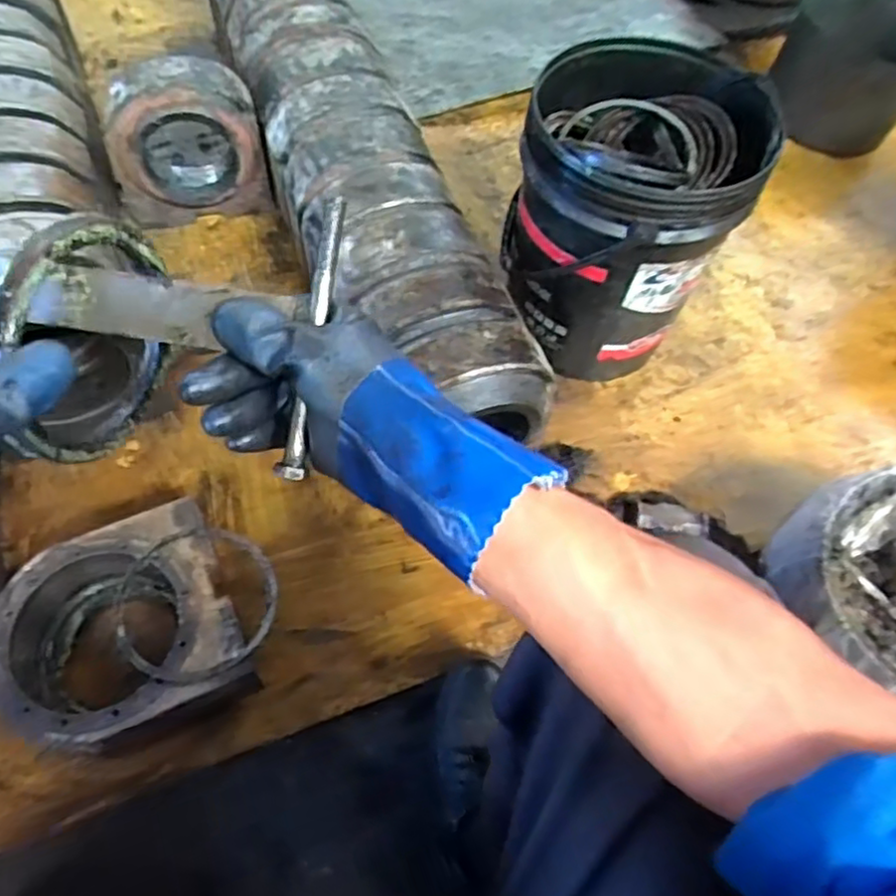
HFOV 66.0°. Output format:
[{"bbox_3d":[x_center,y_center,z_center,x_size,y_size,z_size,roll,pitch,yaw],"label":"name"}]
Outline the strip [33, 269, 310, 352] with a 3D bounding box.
[{"bbox_3d":[-0.159,-0.078,0.388,0.163,0.010,0.035,8,92,9],"label":"strip"}]

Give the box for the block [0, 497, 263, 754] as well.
[{"bbox_3d":[-0.358,0.212,0.775,0.231,0.117,0.225,-21,63,-16],"label":"block"}]

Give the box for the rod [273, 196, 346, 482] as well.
[{"bbox_3d":[-0.073,-0.059,0.375,0.015,0.009,0.154,10,91,2],"label":"rod"}]

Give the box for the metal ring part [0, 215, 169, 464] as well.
[{"bbox_3d":[-0.232,-0.067,0.447,0.020,0.158,0.159,16,59,5],"label":"metal ring part"}]

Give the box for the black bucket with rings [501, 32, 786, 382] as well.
[{"bbox_3d":[0.234,-0.309,0.958,0.276,0.352,0.300,2,59,-3],"label":"black bucket with rings"}]

